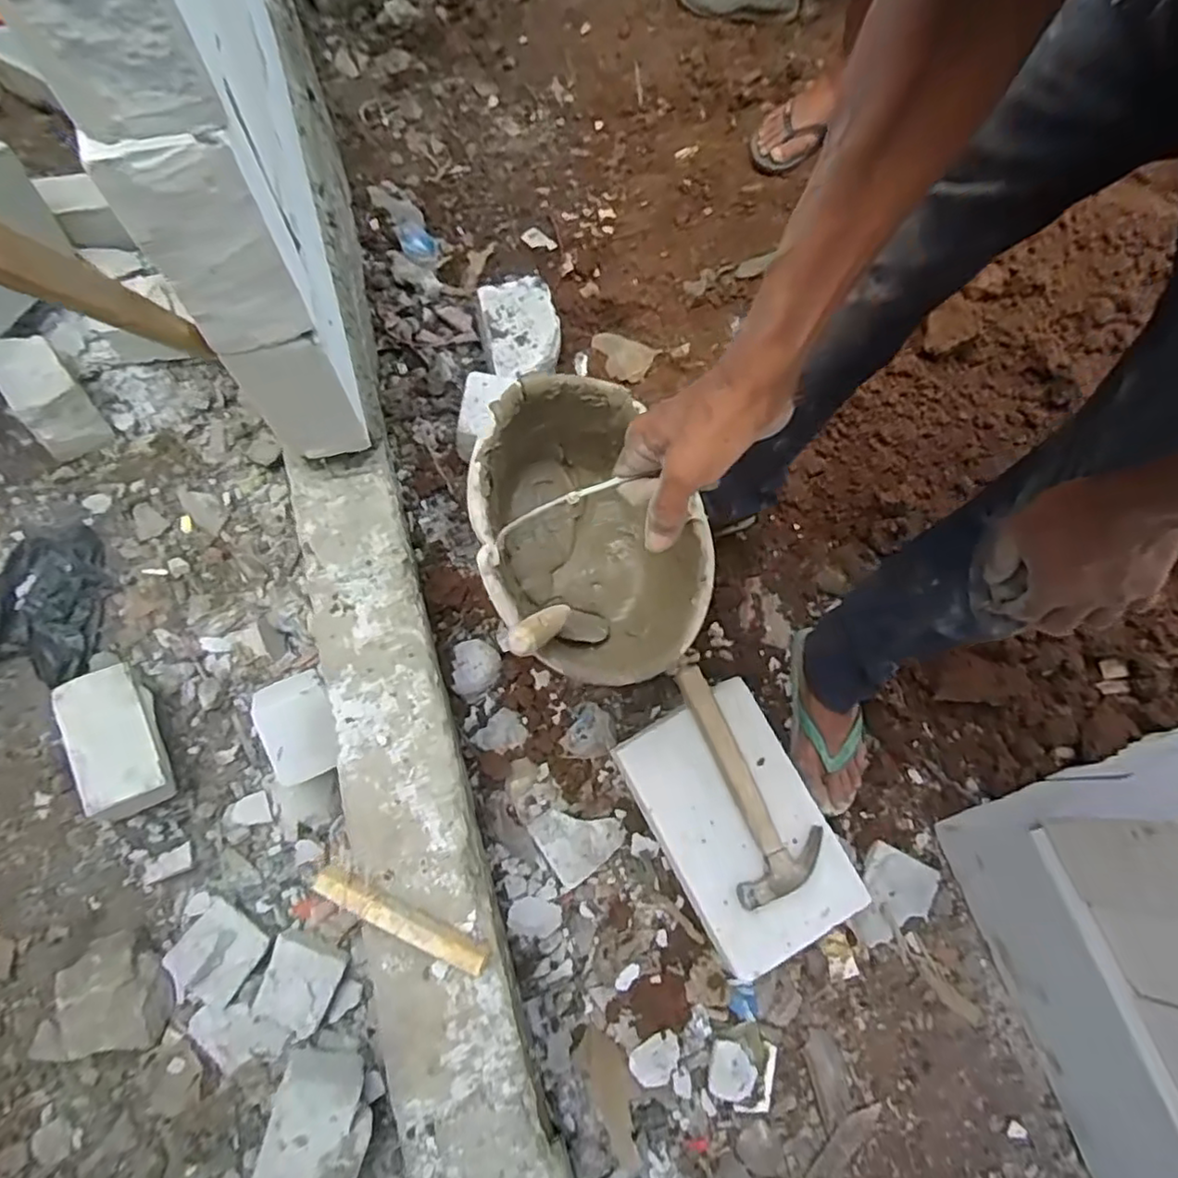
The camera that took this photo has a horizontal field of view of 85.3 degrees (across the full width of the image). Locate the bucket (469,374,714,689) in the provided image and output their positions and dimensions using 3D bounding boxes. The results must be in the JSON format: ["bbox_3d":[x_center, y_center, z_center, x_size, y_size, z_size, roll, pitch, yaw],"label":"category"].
[{"bbox_3d":[-0.009,-0.046,0.738,0.220,0.187,0.320,-27,75,-7],"label":"bucket"}]

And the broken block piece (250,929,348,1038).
[{"bbox_3d":[-0.410,0.553,0.905,0.107,0.043,0.115,22,71,2],"label":"broken block piece"}]

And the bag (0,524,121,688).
[{"bbox_3d":[-0.889,0.017,1.056,0.182,0.037,0.271,6,71,-4],"label":"bag"}]

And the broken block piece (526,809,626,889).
[{"bbox_3d":[-0.014,0.337,0.881,0.118,0.033,0.096,-28,83,-33],"label":"broken block piece"}]

